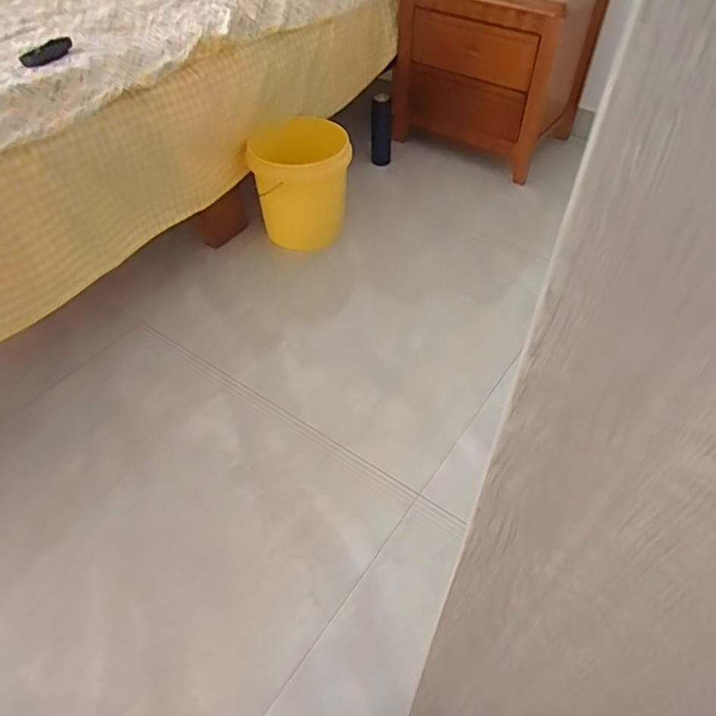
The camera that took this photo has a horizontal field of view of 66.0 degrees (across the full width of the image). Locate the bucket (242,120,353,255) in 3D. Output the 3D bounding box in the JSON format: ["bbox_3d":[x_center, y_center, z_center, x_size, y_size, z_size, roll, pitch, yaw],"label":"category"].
[{"bbox_3d":[-0.138,-0.430,1.380,0.235,0.237,0.235,1,50,-1],"label":"bucket"}]

